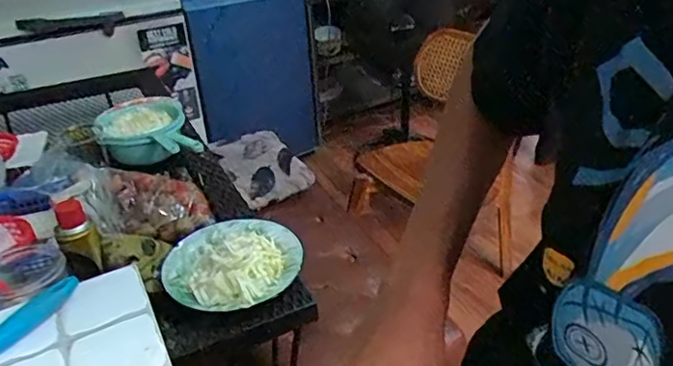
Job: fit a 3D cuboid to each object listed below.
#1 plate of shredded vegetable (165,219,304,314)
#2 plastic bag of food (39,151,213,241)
[{"bbox_3d":[-0.158,0.110,0.827,0.196,0.047,0.214,4,31,-2],"label":"plate of shredded vegetable"},{"bbox_3d":[-0.362,0.015,0.898,0.285,0.080,0.162,2,32,9],"label":"plastic bag of food"}]

